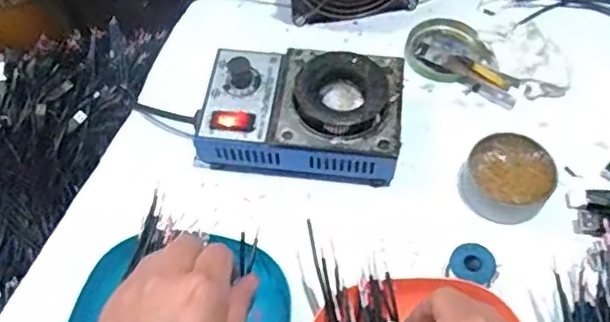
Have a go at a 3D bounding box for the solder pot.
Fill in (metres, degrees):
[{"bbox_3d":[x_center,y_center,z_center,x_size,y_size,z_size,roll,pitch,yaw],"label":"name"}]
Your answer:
[{"bbox_3d":[-0.002,-0.039,0.470,0.149,0.062,0.095,6,59,5],"label":"solder pot"}]

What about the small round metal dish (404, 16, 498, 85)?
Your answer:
[{"bbox_3d":[0.123,-0.101,0.537,0.067,0.011,0.074,-15,60,-7],"label":"small round metal dish"}]

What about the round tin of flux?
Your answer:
[{"bbox_3d":[0.151,0.015,0.458,0.063,0.028,0.065,-1,59,1],"label":"round tin of flux"}]

